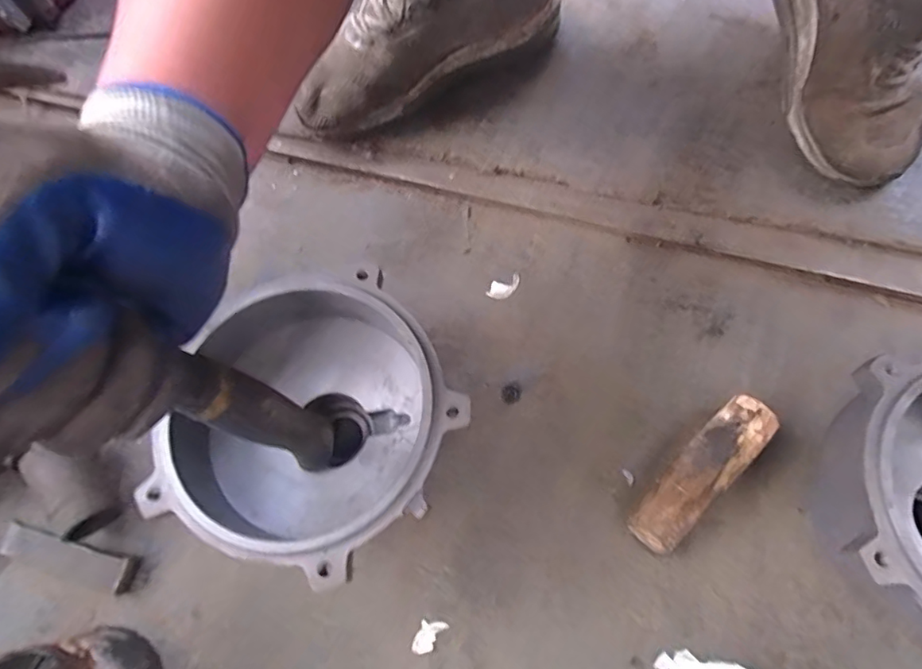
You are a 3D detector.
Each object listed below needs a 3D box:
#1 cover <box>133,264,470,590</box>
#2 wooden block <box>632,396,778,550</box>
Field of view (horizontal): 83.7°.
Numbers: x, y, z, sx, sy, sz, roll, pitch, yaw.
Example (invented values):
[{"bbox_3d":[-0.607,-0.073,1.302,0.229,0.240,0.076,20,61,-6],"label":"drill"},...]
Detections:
[{"bbox_3d":[-0.101,0.076,0.397,0.195,0.116,0.181,-39,75,-10],"label":"cover"},{"bbox_3d":[0.189,0.109,0.412,0.144,0.046,0.038,-41,75,-10],"label":"wooden block"}]

